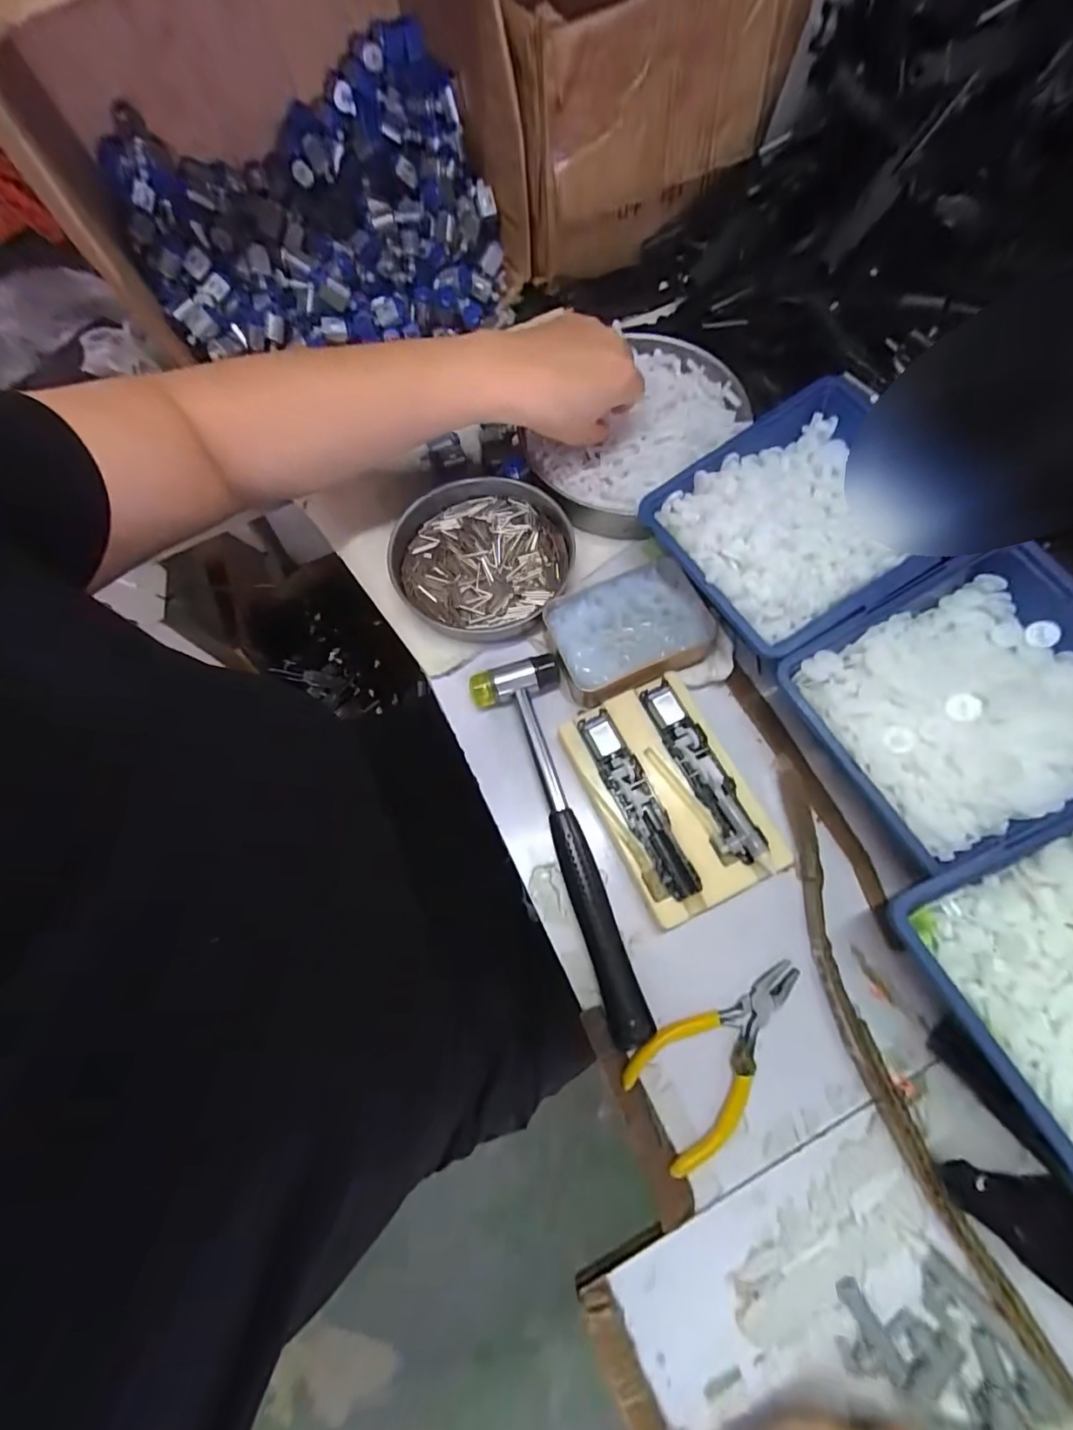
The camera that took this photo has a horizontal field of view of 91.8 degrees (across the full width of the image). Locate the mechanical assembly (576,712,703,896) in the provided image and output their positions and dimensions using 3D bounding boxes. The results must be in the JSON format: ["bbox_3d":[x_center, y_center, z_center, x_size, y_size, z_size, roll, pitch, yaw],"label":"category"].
[{"bbox_3d":[0.062,0.051,0.314,0.022,0.010,0.120,-25,69,-8],"label":"mechanical assembly"}]

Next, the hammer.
[{"bbox_3d":[0.017,0.073,0.321,0.056,0.023,0.236,-16,68,-4],"label":"hammer"}]

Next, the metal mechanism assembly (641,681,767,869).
[{"bbox_3d":[0.102,0.032,0.319,0.023,0.011,0.117,-24,68,-7],"label":"metal mechanism assembly"}]

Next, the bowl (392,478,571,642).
[{"bbox_3d":[-0.044,-0.120,0.393,0.136,0.028,0.125,-1,67,2],"label":"bowl"}]

